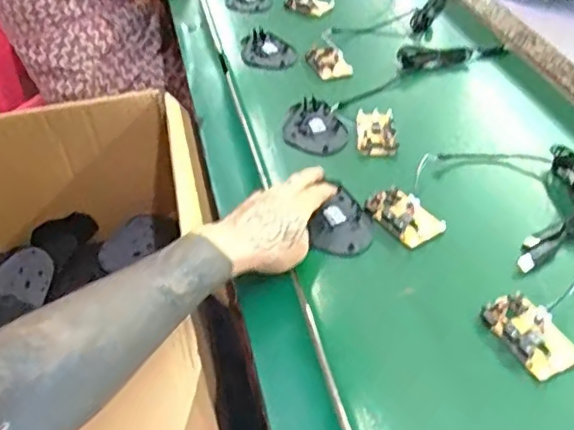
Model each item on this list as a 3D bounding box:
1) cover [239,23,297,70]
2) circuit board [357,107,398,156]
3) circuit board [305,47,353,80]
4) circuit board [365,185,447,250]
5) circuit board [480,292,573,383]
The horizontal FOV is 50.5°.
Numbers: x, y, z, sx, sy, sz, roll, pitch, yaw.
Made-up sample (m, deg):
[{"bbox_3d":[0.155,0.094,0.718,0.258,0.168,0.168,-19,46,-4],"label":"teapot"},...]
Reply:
[{"bbox_3d":[-0.028,-0.249,0.907,0.080,0.009,0.118,-6,42,-2],"label":"cover"},{"bbox_3d":[0.106,-0.099,0.725,0.044,0.007,0.084,0,42,5],"label":"circuit board"},{"bbox_3d":[0.060,-0.215,0.858,0.048,0.013,0.066,-14,43,-10],"label":"circuit board"},{"bbox_3d":[0.117,0.001,0.608,0.047,0.011,0.076,-27,46,-23],"label":"circuit board"},{"bbox_3d":[0.198,0.099,0.497,0.047,0.017,0.076,-18,43,-15],"label":"circuit board"}]

